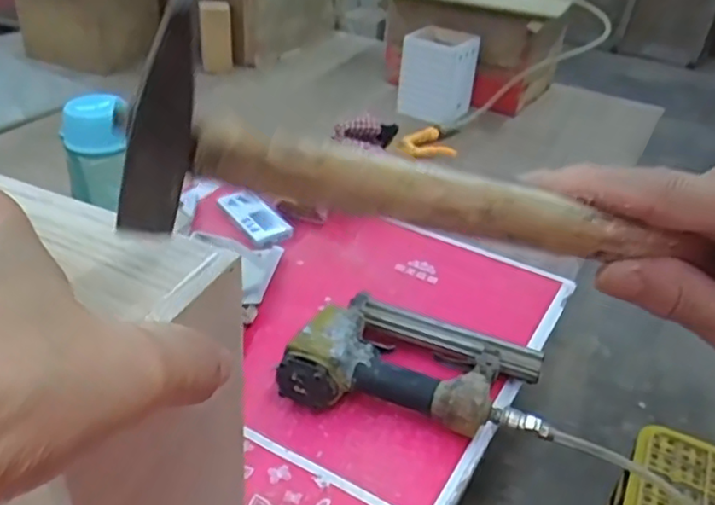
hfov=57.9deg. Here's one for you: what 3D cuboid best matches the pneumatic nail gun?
[{"bbox_3d":[0.060,0.108,0.652,0.242,0.057,0.147,11,35,8],"label":"pneumatic nail gun"}]

